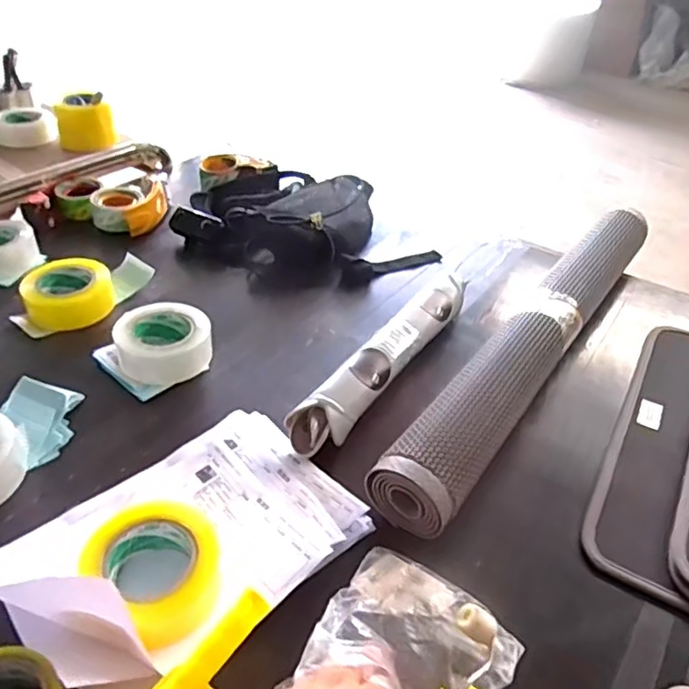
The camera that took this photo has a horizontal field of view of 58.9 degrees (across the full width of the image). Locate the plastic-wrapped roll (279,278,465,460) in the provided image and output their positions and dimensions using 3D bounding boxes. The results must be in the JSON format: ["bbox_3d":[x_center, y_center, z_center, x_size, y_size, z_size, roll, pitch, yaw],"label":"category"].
[{"bbox_3d":[0.062,0.010,0.817,0.053,0.053,0.374,26,44,28],"label":"plastic-wrapped roll"}]

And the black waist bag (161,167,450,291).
[{"bbox_3d":[-0.045,-0.217,1.098,0.414,0.113,0.327,15,40,16],"label":"black waist bag"}]

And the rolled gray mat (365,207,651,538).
[{"bbox_3d":[0.273,-0.015,0.847,0.093,0.090,0.721,25,44,27],"label":"rolled gray mat"}]

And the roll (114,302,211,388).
[{"bbox_3d":[-0.234,-0.002,0.805,0.118,0.068,0.107,-9,40,-14],"label":"roll"}]

